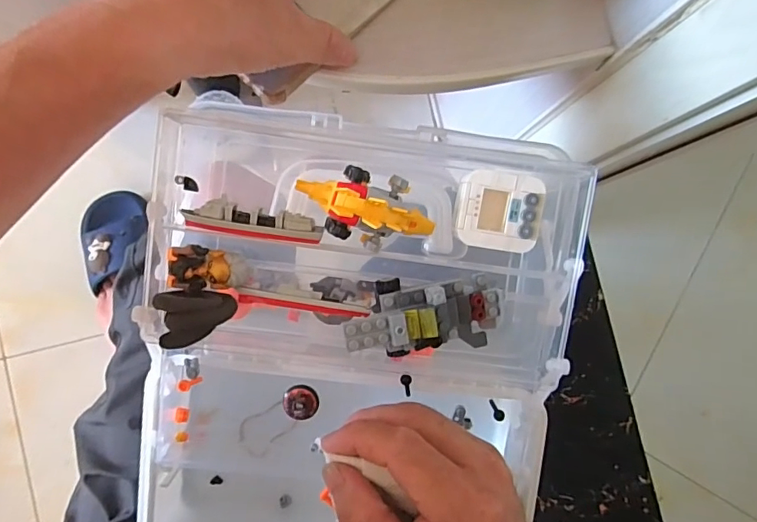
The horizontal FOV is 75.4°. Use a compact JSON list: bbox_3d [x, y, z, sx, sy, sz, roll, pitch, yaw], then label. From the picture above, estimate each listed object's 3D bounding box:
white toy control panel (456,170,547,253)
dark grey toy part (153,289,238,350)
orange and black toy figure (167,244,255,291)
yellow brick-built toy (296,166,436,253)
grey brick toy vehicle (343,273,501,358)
[{"bbox_3d":[0.063,-0.026,0.256,0.042,0.013,0.039,6,85,-7],"label":"white toy control panel"},{"bbox_3d":[-0.097,0.029,0.262,0.039,0.013,0.030,-10,87,-8],"label":"dark grey toy part"},{"bbox_3d":[-0.091,0.005,0.266,0.044,0.011,0.023,5,85,-7],"label":"orange and black toy figure"},{"bbox_3d":[-0.004,-0.028,0.255,0.072,0.026,0.038,9,84,-7],"label":"yellow brick-built toy"},{"bbox_3d":[0.025,0.029,0.265,0.086,0.024,0.039,-4,86,-8],"label":"grey brick toy vehicle"}]

